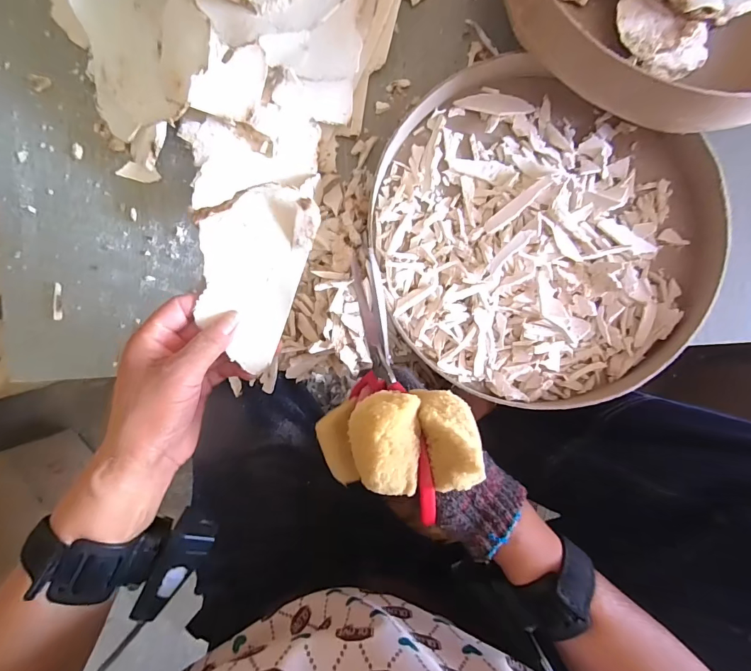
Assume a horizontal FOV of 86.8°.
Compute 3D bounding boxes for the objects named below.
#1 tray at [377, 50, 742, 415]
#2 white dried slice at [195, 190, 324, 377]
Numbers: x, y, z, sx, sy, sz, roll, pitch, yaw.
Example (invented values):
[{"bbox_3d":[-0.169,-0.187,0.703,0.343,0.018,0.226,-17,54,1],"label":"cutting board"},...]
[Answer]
[{"bbox_3d":[0.143,-0.084,0.358,0.297,0.035,0.275,0,88,1],"label":"tray"},{"bbox_3d":[-0.092,-0.046,0.287,0.073,0.013,0.128,20,95,-8],"label":"white dried slice"}]

